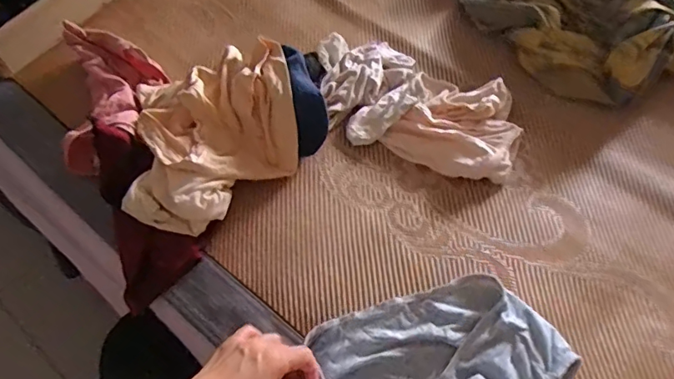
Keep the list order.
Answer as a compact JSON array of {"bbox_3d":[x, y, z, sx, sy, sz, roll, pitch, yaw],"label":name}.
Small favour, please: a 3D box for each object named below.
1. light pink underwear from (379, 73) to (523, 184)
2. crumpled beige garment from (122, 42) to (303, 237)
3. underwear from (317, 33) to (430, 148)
[{"bbox_3d":[0.167,-0.088,0.680,0.160,0.035,0.156,29,63,15],"label":"light pink underwear"},{"bbox_3d":[-0.153,-0.073,0.638,0.201,0.079,0.244,-4,60,-4],"label":"crumpled beige garment"},{"bbox_3d":[0.049,-0.146,0.703,0.145,0.054,0.162,-7,60,-6],"label":"underwear"}]

